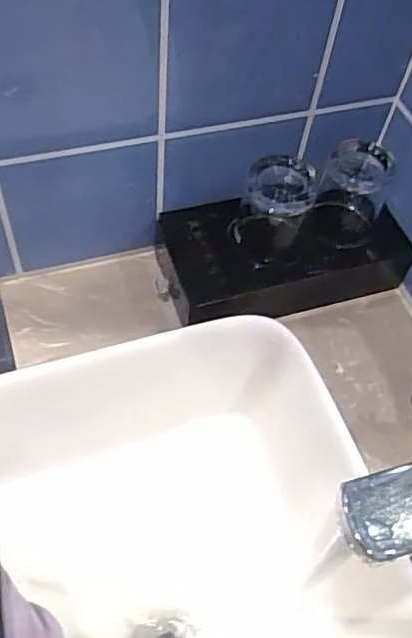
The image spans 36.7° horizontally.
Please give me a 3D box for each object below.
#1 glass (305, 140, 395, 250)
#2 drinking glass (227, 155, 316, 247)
[{"bbox_3d":[0.143,-0.125,0.619,0.067,0.082,0.059,23,58,10],"label":"glass"},{"bbox_3d":[0.064,-0.110,0.602,0.072,0.081,0.059,13,57,3],"label":"drinking glass"}]

